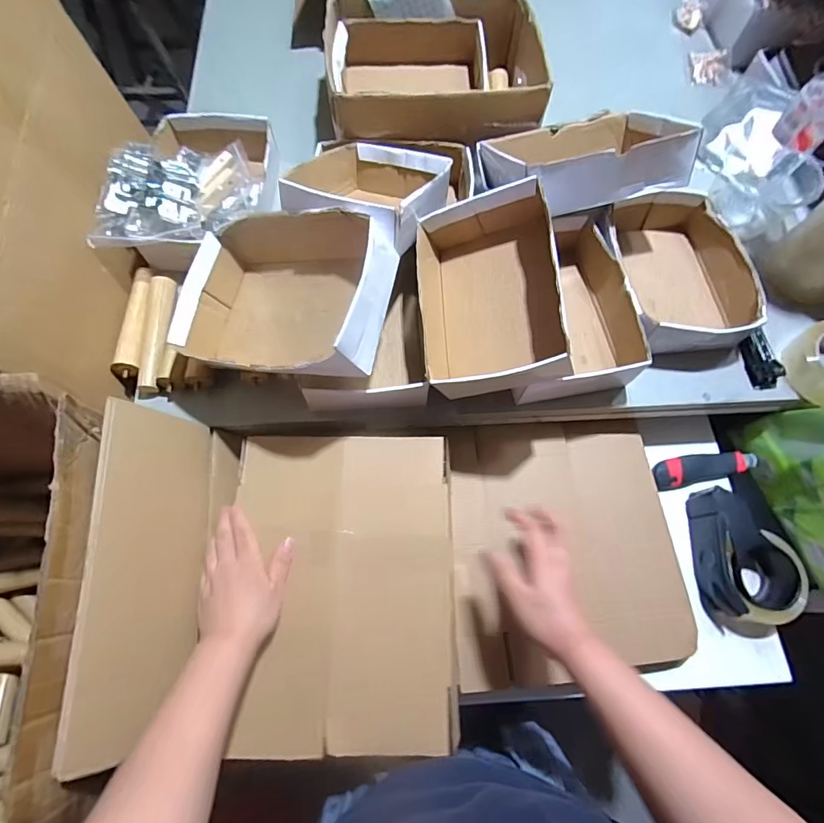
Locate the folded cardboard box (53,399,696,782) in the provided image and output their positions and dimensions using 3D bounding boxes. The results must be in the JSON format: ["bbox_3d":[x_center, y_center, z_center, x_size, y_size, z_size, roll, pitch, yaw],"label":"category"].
[{"bbox_3d":[0.012,0.171,0.507,0.638,0.102,0.332,1,69,-12],"label":"folded cardboard box"}]

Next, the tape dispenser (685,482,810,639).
[{"bbox_3d":[0.436,0.194,0.587,0.110,0.075,0.177,0,68,-2],"label":"tape dispenser"}]

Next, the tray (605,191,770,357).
[{"bbox_3d":[0.362,-0.201,0.636,0.176,0.059,0.247,-6,68,-4],"label":"tray"}]

